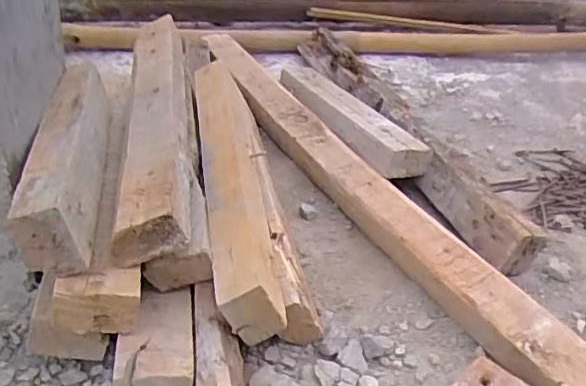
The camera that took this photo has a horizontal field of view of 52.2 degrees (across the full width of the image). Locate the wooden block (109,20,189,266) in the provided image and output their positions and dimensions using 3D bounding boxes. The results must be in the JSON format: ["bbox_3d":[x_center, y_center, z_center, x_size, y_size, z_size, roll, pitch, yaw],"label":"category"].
[{"bbox_3d":[-0.132,-0.087,0.584,0.057,0.036,0.405,-1,36,-11],"label":"wooden block"}]

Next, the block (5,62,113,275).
[{"bbox_3d":[-0.183,-0.039,0.496,0.047,0.055,0.259,-2,37,-11],"label":"block"}]

